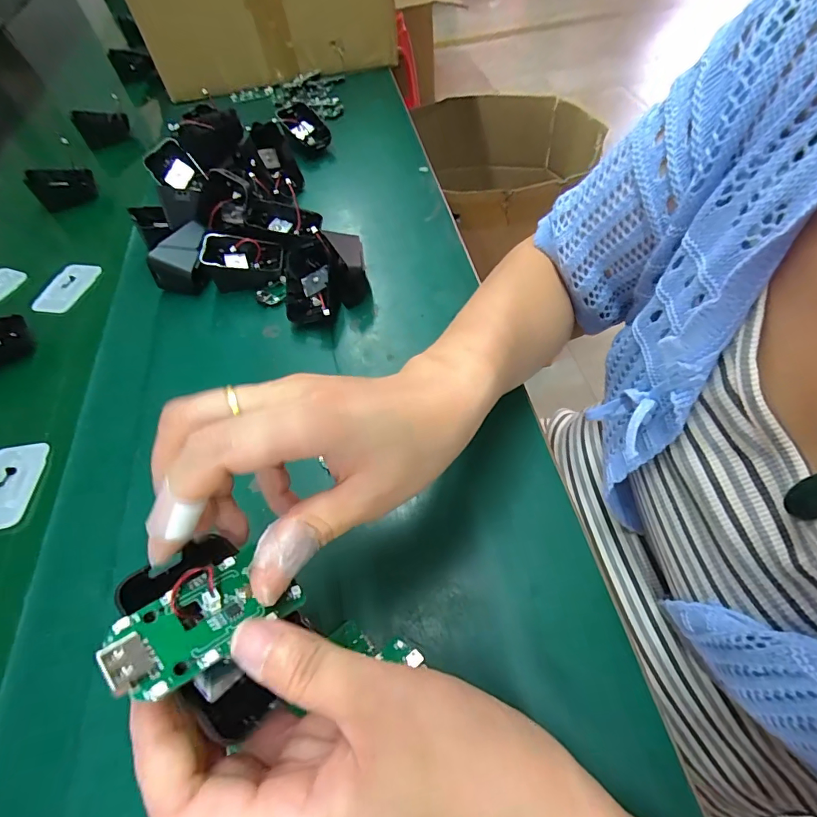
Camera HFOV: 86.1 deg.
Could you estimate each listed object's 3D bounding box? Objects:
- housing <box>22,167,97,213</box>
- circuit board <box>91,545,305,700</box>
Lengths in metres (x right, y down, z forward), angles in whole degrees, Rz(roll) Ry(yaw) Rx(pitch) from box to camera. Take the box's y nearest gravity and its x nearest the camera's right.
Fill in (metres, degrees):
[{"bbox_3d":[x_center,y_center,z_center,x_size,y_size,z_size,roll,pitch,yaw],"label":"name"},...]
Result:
[{"bbox_3d":[-0.424,-0.275,0.539,0.063,0.040,0.033,-24,57,-11],"label":"housing"},{"bbox_3d":[-0.070,0.070,0.151,0.031,0.006,0.060,41,36,24],"label":"circuit board"}]

